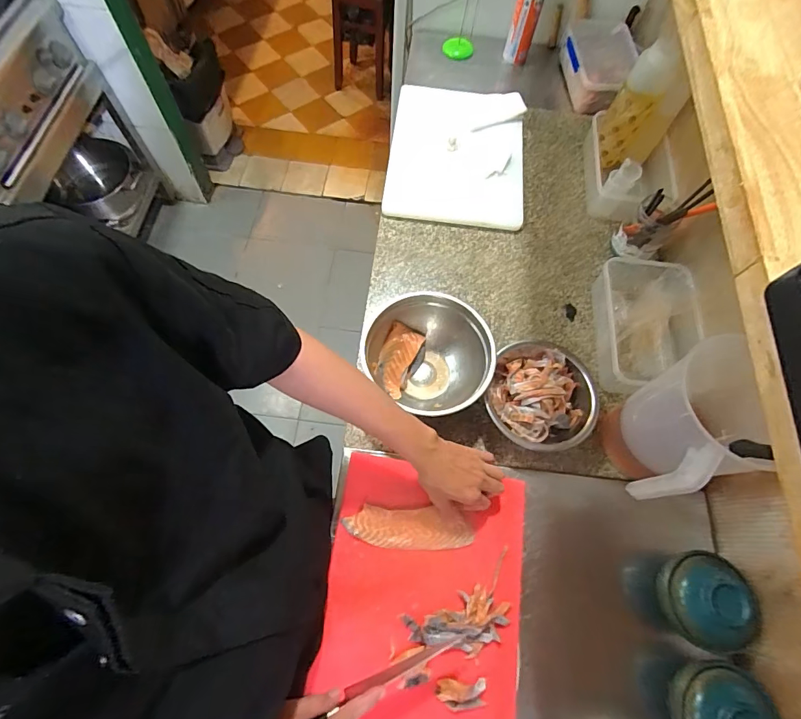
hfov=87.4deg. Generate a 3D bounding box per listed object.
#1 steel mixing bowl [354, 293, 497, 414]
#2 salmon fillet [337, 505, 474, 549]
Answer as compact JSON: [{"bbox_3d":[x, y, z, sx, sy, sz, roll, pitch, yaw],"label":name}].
[{"bbox_3d":[0.050,-0.009,0.722,0.187,0.112,0.223,-38,74,-17],"label":"steel mixing bowl"},{"bbox_3d":[0.010,0.255,0.632,0.187,0.009,0.058,6,67,2],"label":"salmon fillet"}]

